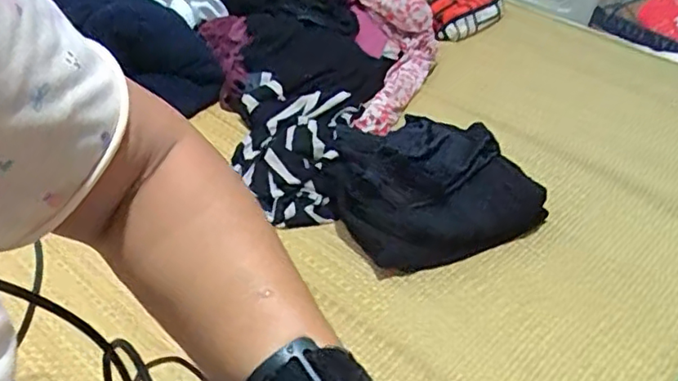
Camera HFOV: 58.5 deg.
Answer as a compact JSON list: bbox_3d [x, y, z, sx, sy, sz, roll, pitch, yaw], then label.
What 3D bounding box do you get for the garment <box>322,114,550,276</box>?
[{"bbox_3d":[0.107,-0.018,0.774,0.243,0.080,0.229,-15,42,-25],"label":"garment"}]

